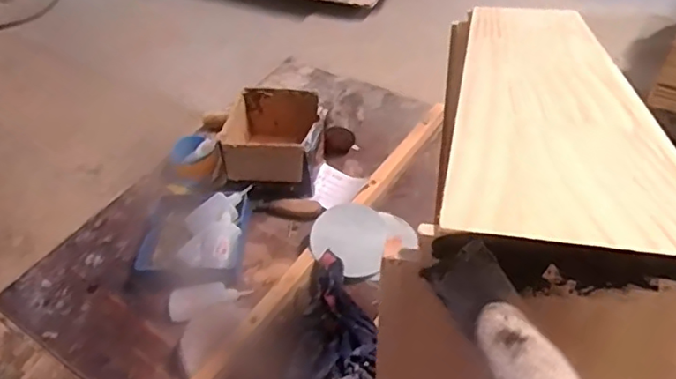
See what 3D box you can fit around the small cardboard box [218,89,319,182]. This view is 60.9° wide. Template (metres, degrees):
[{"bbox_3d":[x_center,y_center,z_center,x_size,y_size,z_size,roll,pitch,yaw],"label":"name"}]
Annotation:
[{"bbox_3d":[-0.100,-0.077,0.912,0.139,0.087,0.157,1,48,7],"label":"small cardboard box"}]

